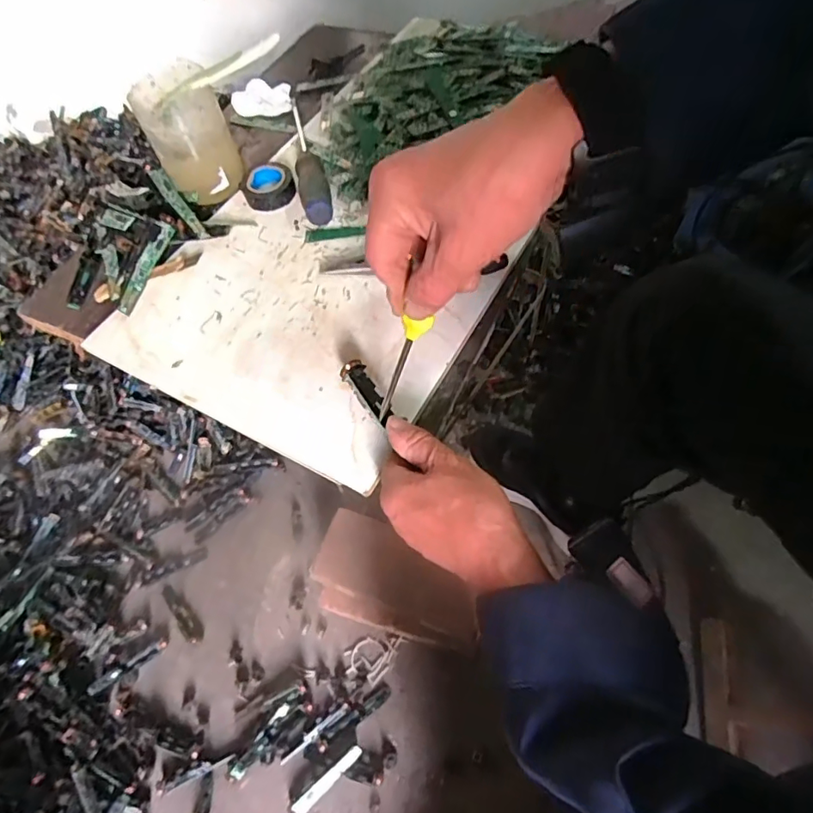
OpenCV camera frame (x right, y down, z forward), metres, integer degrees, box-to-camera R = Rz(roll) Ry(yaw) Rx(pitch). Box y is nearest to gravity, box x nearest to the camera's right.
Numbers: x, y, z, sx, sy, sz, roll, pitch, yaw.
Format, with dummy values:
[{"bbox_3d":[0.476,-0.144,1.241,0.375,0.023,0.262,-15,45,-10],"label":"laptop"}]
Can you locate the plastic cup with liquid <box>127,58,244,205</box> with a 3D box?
[{"bbox_3d":[-0.209,-0.266,0.516,0.069,0.102,0.073,-3,57,5],"label":"plastic cup with liquid"}]

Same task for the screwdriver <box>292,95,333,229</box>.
[{"bbox_3d":[-0.108,-0.270,0.562,0.027,0.027,0.232,-15,57,-2],"label":"screwdriver"}]

